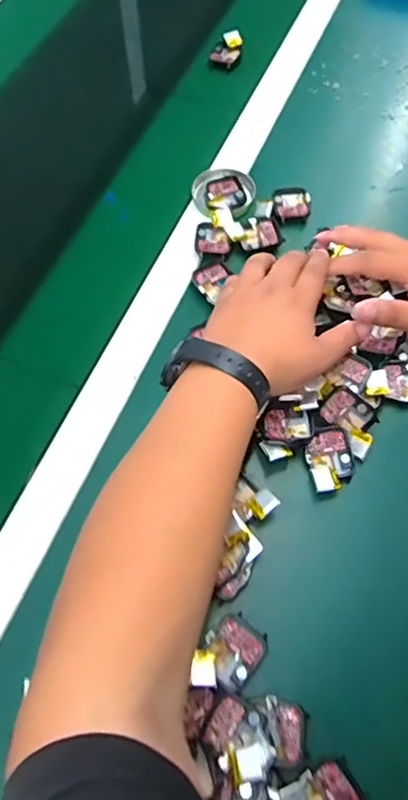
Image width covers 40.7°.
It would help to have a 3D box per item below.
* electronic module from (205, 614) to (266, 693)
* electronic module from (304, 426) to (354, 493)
[{"bbox_3d":[0.021,0.177,0.390,0.038,0.013,0.041,36,69,17],"label":"electronic module"},{"bbox_3d":[0.103,0.049,0.451,0.038,0.014,0.051,-11,63,-5],"label":"electronic module"}]

